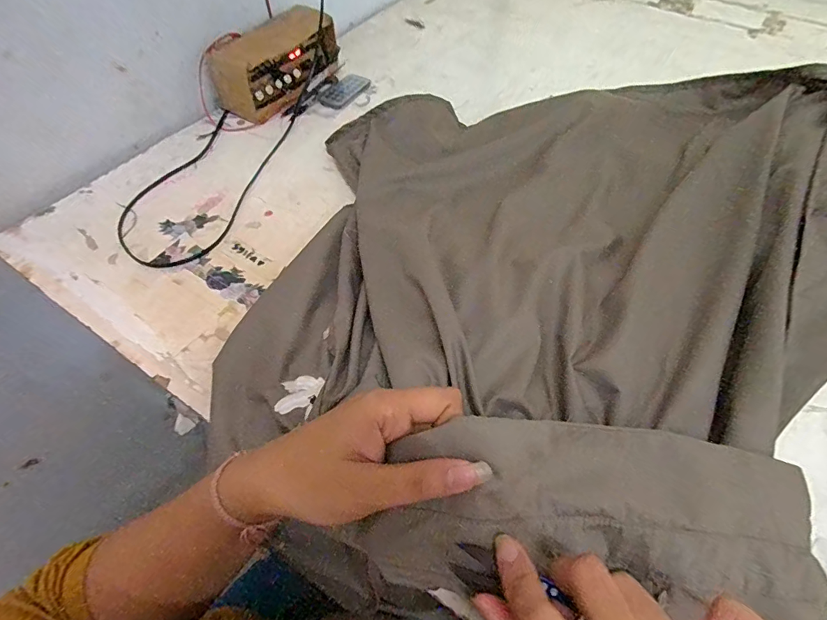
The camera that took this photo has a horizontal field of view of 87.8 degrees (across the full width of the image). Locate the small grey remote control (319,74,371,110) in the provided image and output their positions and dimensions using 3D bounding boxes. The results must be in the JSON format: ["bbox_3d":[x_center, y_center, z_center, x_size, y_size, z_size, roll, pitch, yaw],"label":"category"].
[{"bbox_3d":[-0.102,-0.326,0.639,0.043,0.009,0.086,31,61,19],"label":"small grey remote control"}]

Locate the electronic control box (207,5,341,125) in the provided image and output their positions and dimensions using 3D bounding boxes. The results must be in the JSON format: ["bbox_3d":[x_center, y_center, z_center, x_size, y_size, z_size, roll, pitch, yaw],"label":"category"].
[{"bbox_3d":[-0.190,-0.348,0.610,0.080,0.082,0.180,27,60,17],"label":"electronic control box"}]

